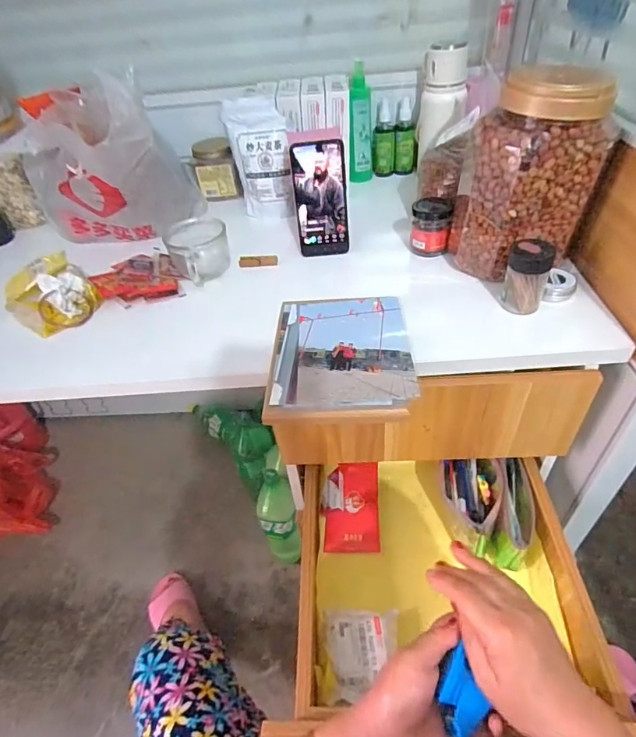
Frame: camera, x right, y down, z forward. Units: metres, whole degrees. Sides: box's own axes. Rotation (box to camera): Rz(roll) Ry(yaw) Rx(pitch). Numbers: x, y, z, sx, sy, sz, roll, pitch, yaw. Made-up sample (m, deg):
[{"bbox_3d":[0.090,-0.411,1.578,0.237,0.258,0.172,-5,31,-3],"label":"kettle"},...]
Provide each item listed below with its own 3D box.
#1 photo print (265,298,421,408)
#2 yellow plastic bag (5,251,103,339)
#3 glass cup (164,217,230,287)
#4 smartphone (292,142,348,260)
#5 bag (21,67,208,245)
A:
[{"bbox_3d":[0.027,-0.025,0.527,0.160,0.008,0.184,-2,44,5],"label":"photo print"},{"bbox_3d":[-0.392,-0.109,0.656,0.114,0.061,0.109,-33,49,-25],"label":"yellow plastic bag"},{"bbox_3d":[-0.175,-0.170,0.674,0.088,0.078,0.091,-4,44,3],"label":"glass cup"},{"bbox_3d":[0.005,-0.252,0.677,0.077,0.164,0.007,-4,32,3],"label":"smartphone"},{"bbox_3d":[-0.339,-0.337,0.753,0.274,0.227,0.200,-24,46,-17],"label":"bag"}]

